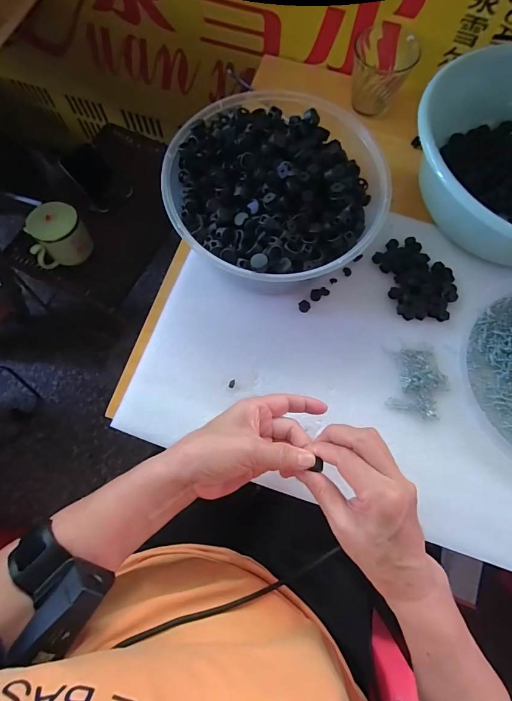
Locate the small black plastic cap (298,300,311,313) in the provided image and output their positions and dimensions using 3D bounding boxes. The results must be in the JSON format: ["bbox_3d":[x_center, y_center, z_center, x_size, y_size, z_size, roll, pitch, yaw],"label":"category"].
[{"bbox_3d":[0.062,-0.057,0.432,0.016,0.006,0.014,-38,80,-9],"label":"small black plastic cap"}]

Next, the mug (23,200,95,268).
[{"bbox_3d":[-0.361,-0.211,0.631,0.093,0.079,0.078,-16,76,-6],"label":"mug"}]

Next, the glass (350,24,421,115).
[{"bbox_3d":[0.183,-0.412,0.503,0.086,0.075,0.077,15,75,2],"label":"glass"}]

